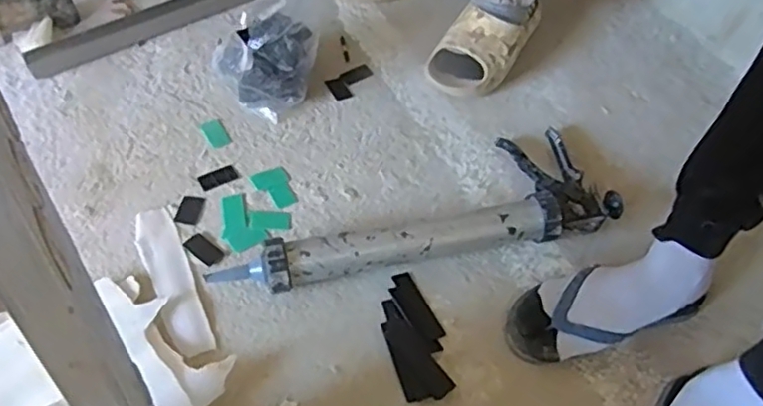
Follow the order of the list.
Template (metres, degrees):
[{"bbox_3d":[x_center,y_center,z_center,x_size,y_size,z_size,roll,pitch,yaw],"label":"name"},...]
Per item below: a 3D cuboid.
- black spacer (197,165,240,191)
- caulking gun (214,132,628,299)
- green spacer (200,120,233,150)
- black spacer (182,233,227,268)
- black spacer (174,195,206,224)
[{"bbox_3d":[-0.229,-0.035,0.934,0.054,0.004,0.027,-25,61,-22],"label":"black spacer"},{"bbox_3d":[0.047,0.009,0.889,0.546,0.062,0.187,-13,57,-14],"label":"caulking gun"},{"bbox_3d":[-0.242,-0.101,0.978,0.032,0.004,0.053,-24,60,-21],"label":"green spacer"},{"bbox_3d":[-0.229,0.062,0.862,0.052,0.006,0.027,34,58,18],"label":"black spacer"},{"bbox_3d":[-0.257,0.009,0.898,0.033,0.004,0.045,10,54,1],"label":"black spacer"}]

